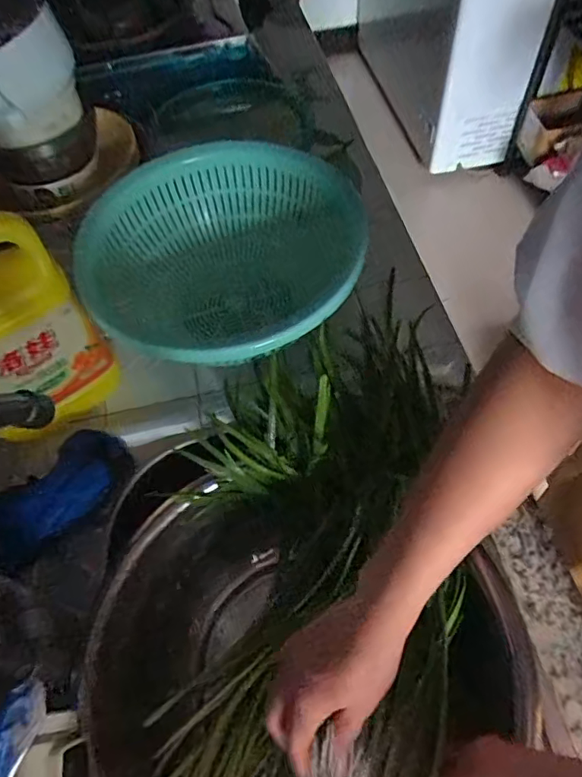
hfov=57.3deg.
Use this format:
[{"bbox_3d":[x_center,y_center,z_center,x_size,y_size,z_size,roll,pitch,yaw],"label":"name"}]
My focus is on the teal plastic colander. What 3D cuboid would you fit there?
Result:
[{"bbox_3d":[-0.072,-0.125,0.571,0.261,0.127,0.286,11,60,10],"label":"teal plastic colander"}]

